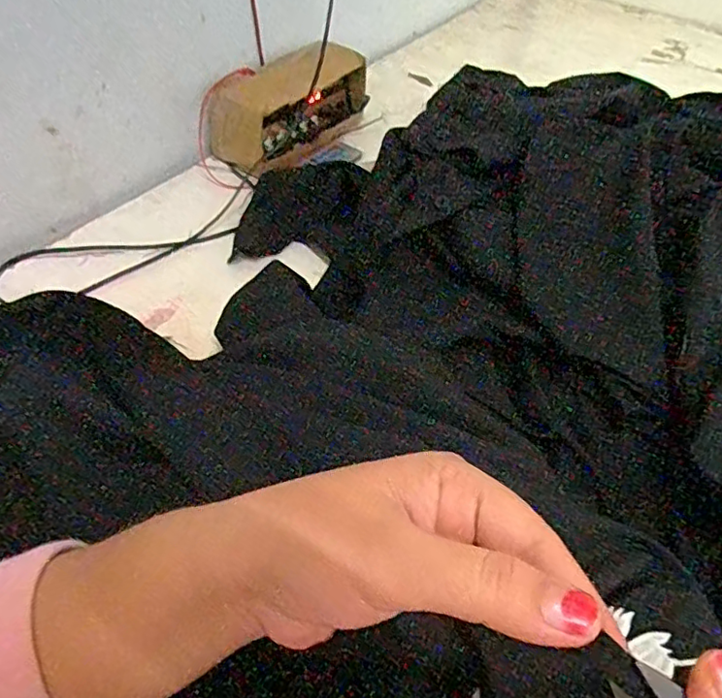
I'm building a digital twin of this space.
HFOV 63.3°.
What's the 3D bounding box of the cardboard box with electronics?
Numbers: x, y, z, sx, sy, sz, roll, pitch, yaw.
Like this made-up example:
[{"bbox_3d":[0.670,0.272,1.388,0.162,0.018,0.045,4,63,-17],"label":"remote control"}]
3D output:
[{"bbox_3d":[-0.078,-0.260,0.636,0.085,0.081,0.190,28,53,20],"label":"cardboard box with electronics"}]

